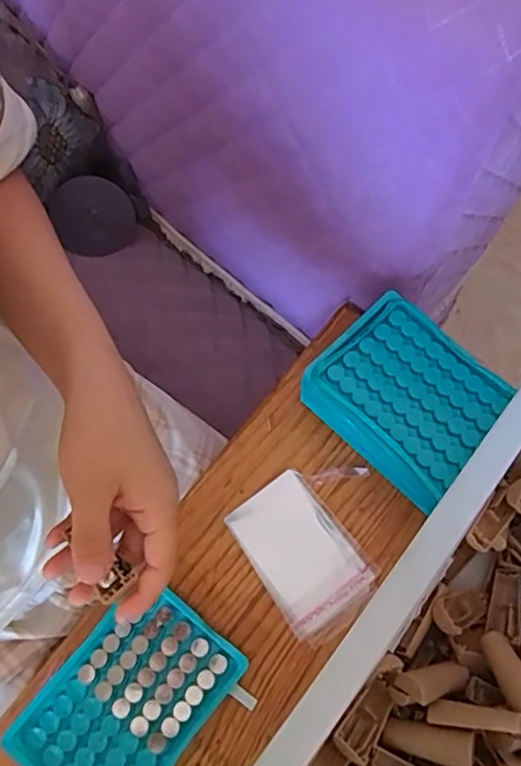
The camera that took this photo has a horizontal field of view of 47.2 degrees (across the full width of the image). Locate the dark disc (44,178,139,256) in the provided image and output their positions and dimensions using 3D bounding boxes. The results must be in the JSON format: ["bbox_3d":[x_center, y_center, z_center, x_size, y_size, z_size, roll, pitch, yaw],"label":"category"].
[{"bbox_3d":[-0.167,-0.166,0.601,0.079,0.081,0.005,-22,44,-9],"label":"dark disc"}]

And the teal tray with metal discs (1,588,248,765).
[{"bbox_3d":[-0.086,0.206,0.386,0.095,0.014,0.133,36,73,14],"label":"teal tray with metal discs"}]

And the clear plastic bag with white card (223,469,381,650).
[{"bbox_3d":[0.029,0.120,0.422,0.071,0.004,0.105,-36,72,-12],"label":"clear plastic bag with white card"}]

